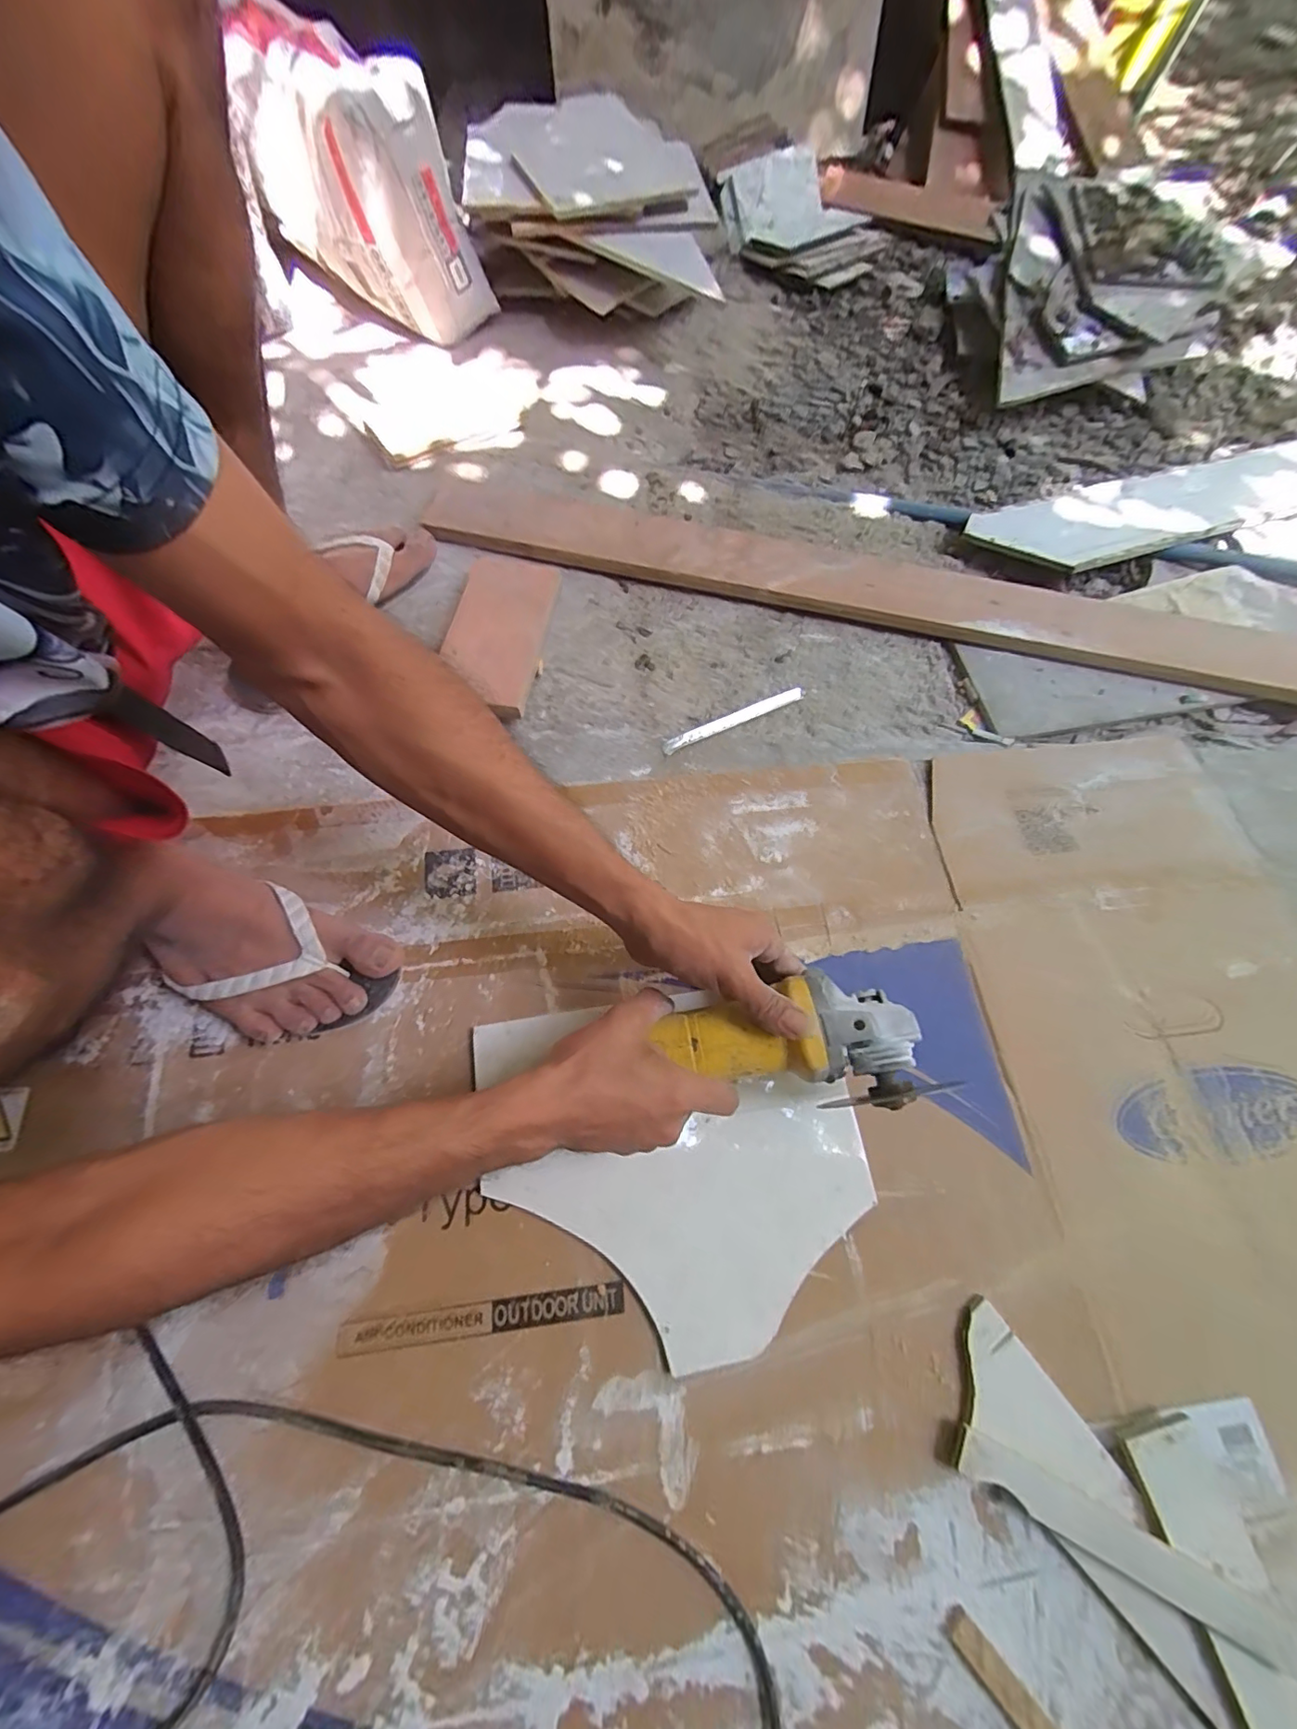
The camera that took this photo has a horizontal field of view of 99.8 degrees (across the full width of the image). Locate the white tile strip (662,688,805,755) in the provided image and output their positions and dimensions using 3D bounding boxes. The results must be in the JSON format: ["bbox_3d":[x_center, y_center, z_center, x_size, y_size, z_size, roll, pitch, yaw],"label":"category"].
[{"bbox_3d":[0.097,-0.164,0.610,0.178,0.009,0.018,-24,71,-12],"label":"white tile strip"}]

